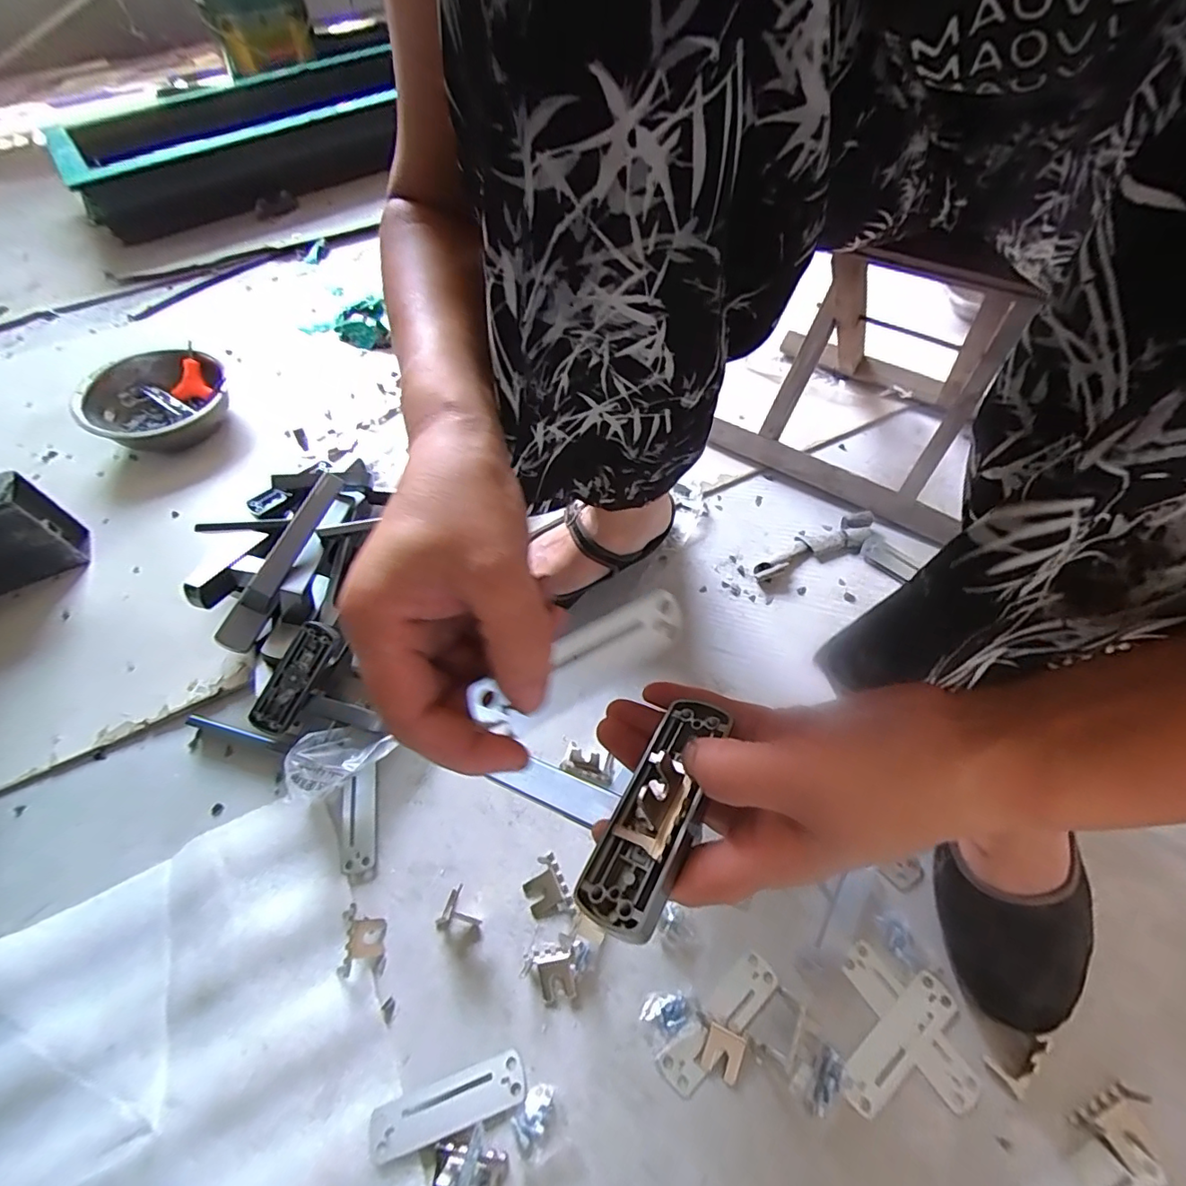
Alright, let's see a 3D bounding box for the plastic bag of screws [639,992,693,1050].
[{"bbox_3d":[0.049,0.284,0.364,0.033,0.004,0.024,-30,59,-16],"label":"plastic bag of screws"}]

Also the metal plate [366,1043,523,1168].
[{"bbox_3d":[-0.092,0.326,0.344,0.095,0.005,0.029,-19,57,-9],"label":"metal plate"}]

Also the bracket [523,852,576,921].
[{"bbox_3d":[-0.036,0.225,0.410,0.030,0.006,0.044,-23,58,-11],"label":"bracket"}]

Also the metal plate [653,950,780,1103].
[{"bbox_3d":[0.085,0.287,0.361,0.095,0.004,0.026,-36,61,-19],"label":"metal plate"}]

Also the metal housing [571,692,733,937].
[{"bbox_3d":[0.028,0.091,0.225,0.034,0.017,0.095,5,48,34],"label":"metal housing"}]

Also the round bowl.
[{"bbox_3d":[-0.590,-0.263,0.730,0.161,0.065,0.171,-2,56,3],"label":"round bowl"}]

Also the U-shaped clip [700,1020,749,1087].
[{"bbox_3d":[0.085,0.298,0.350,0.023,0.004,0.026,22,60,18],"label":"U-shaped clip"}]

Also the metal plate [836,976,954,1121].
[{"bbox_3d":[0.197,0.290,0.350,0.094,0.004,0.027,-34,60,-18],"label":"metal plate"}]

